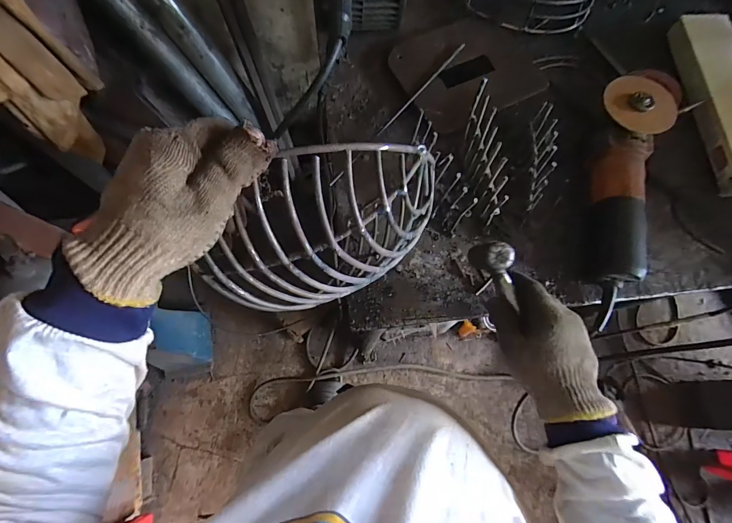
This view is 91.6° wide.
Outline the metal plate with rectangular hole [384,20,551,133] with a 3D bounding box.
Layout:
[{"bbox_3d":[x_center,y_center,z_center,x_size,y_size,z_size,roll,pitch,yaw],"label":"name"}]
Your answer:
[{"bbox_3d":[0.171,-0.320,0.581,0.235,0.012,0.180,-28,74,-10],"label":"metal plate with rectangular hole"}]

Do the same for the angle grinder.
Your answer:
[{"bbox_3d":[0.327,-0.087,0.473,0.091,0.095,0.330,19,72,5],"label":"angle grinder"}]

